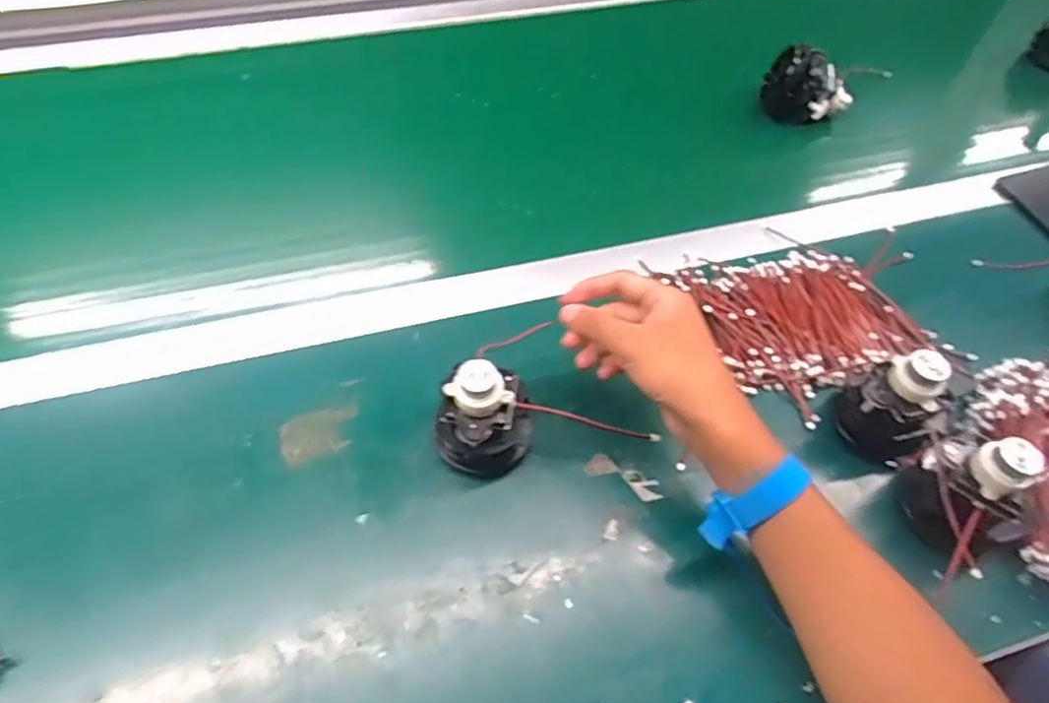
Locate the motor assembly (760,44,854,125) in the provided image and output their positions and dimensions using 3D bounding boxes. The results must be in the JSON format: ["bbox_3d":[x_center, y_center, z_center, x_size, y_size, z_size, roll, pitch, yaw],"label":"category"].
[{"bbox_3d":[0.311,-0.292,0.719,0.044,0.081,0.088,-25,61,-18],"label":"motor assembly"}]

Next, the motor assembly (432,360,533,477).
[{"bbox_3d":[-0.025,0.042,0.439,0.059,0.080,0.064,14,58,7],"label":"motor assembly"}]

